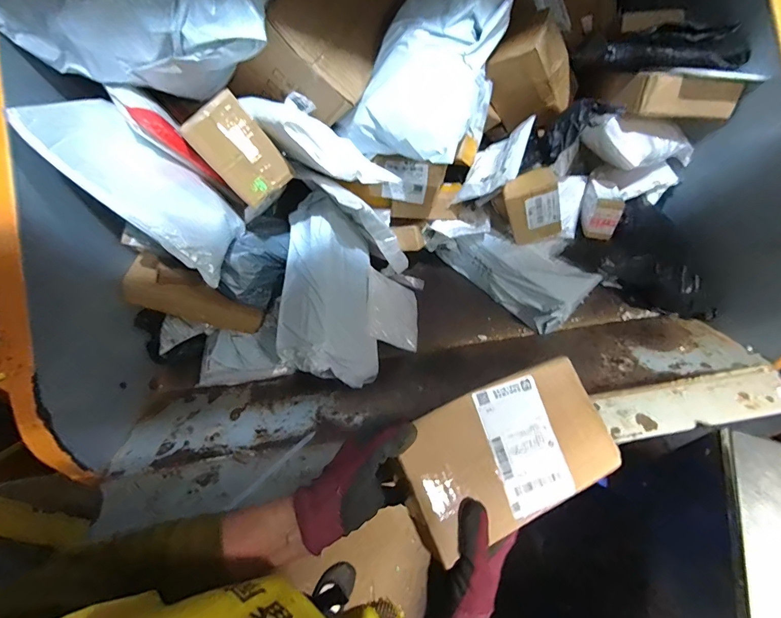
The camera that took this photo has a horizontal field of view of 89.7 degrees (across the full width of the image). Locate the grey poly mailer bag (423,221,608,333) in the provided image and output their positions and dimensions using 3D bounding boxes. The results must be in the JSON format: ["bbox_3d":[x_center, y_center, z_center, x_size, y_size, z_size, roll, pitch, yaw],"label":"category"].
[{"bbox_3d":[0.221,-0.088,0.758,0.300,0.143,0.132,33,63,22],"label":"grey poly mailer bag"}]

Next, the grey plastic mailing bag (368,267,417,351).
[{"bbox_3d":[0.004,0.002,0.736,0.124,0.008,0.141,25,52,-35],"label":"grey plastic mailing bag"}]

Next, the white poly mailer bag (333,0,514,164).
[{"bbox_3d":[0.059,-0.379,0.603,0.196,0.125,0.300,23,99,9],"label":"white poly mailer bag"}]

